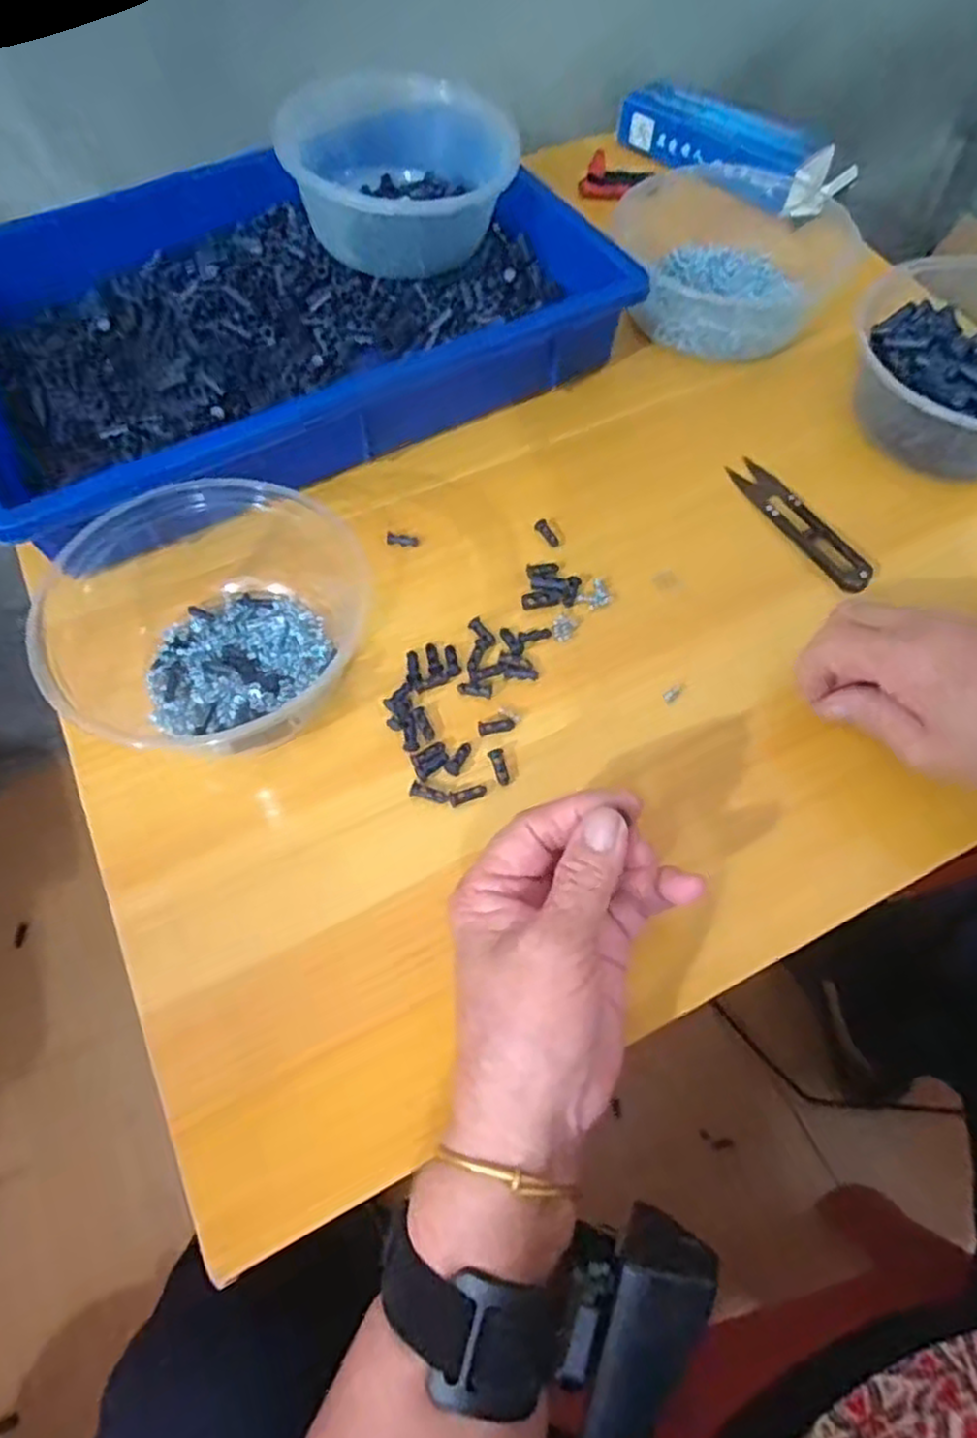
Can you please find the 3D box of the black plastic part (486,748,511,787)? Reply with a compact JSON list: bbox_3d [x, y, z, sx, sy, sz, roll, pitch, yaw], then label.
[{"bbox_3d":[0.005,0.021,0.335,0.007,0.004,0.018,-11,63,-7],"label":"black plastic part"}]

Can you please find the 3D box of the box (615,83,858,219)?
[{"bbox_3d":[0.177,-0.426,0.552,0.047,0.034,0.184,-39,69,-19],"label":"box"}]

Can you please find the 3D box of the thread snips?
[{"bbox_3d":[0.168,-0.108,0.401,0.024,0.012,0.102,-23,65,-13],"label":"thread snips"}]

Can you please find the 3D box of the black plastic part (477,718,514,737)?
[{"bbox_3d":[0.004,0.003,0.345,0.017,0.004,0.007,-11,63,-7],"label":"black plastic part"}]

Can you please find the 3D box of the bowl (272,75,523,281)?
[{"bbox_3d":[-0.055,-0.339,0.471,0.136,0.071,0.118,-9,63,-6],"label":"bowl"}]

